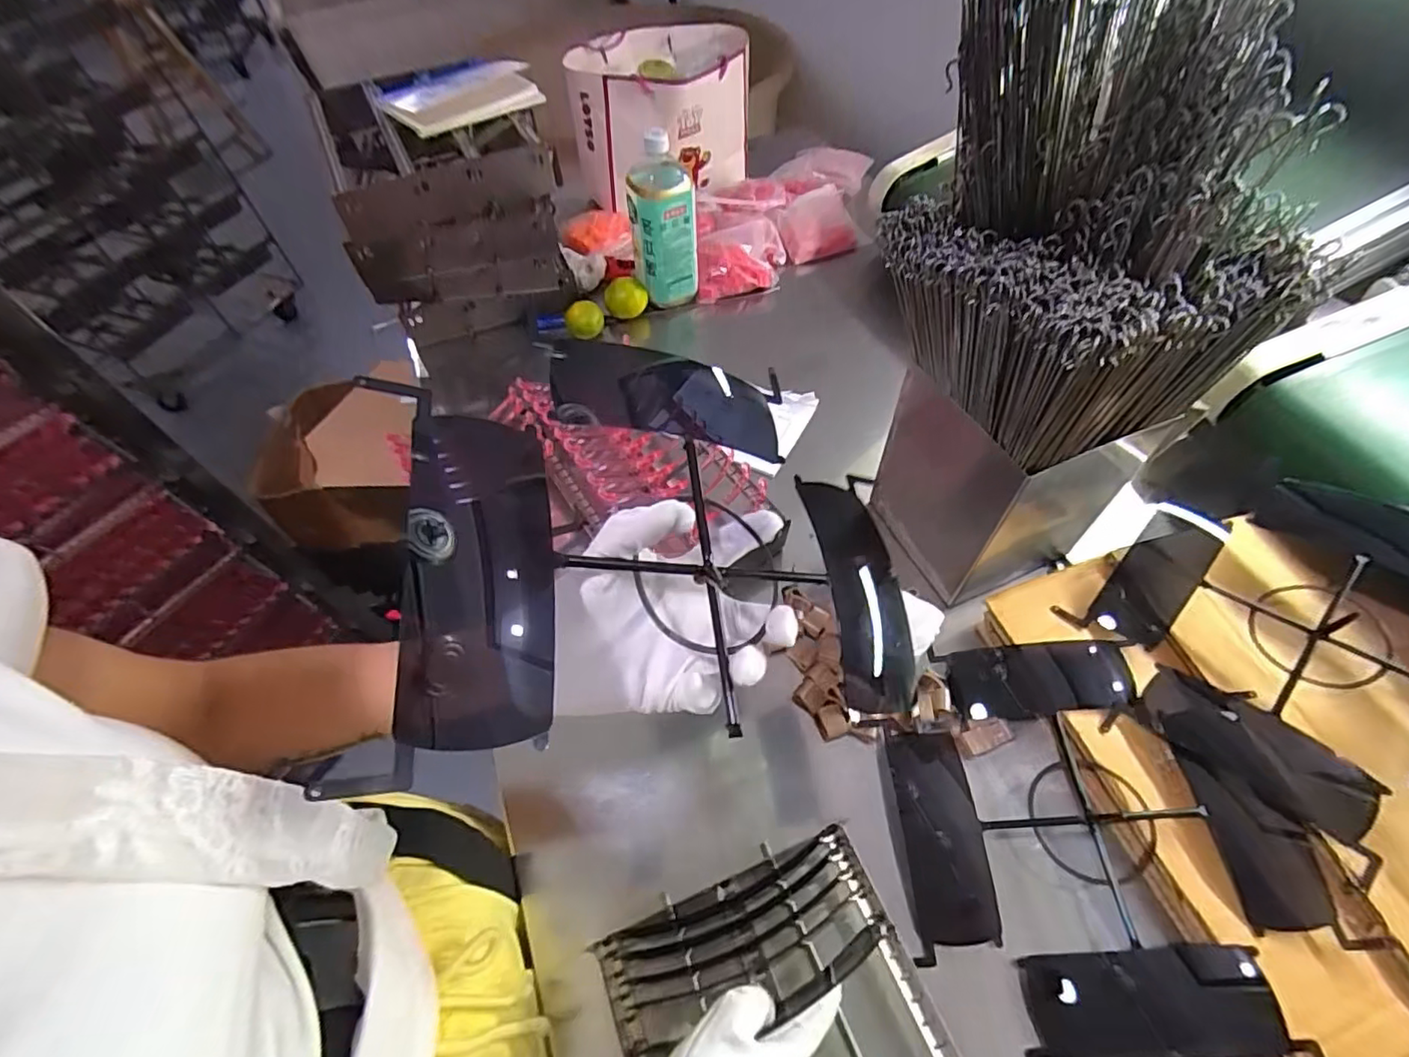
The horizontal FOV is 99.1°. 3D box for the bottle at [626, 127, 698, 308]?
[{"bbox_3d":[-0.059,-0.415,0.823,0.091,0.205,0.078,-7,55,-1],"label":"bottle"}]

